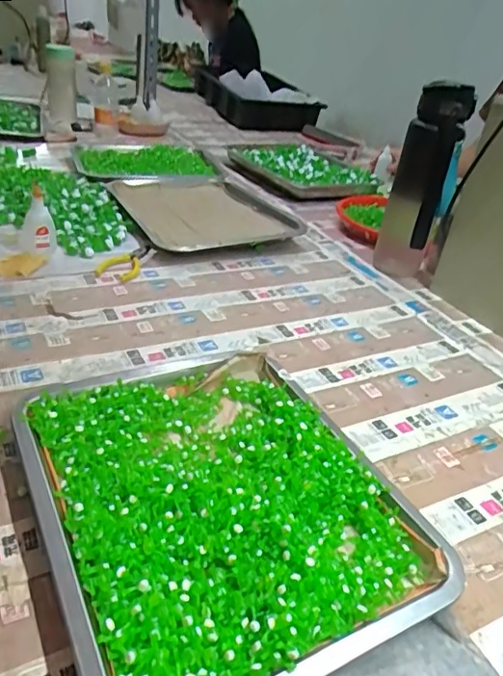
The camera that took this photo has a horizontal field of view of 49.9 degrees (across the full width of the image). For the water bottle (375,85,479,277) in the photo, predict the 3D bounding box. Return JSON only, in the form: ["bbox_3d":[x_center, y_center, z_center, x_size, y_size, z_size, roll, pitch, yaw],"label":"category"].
[{"bbox_3d":[0.253,-0.223,0.816,0.076,0.288,0.061,12,31,7],"label":"water bottle"}]

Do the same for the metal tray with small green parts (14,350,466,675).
[{"bbox_3d":[-0.029,0.120,0.432,0.258,0.031,0.315,-11,36,-28],"label":"metal tray with small green parts"}]

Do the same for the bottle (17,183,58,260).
[{"bbox_3d":[-0.332,-0.185,0.831,0.055,0.098,0.046,-4,33,-19],"label":"bottle"}]

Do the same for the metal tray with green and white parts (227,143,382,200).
[{"bbox_3d":[0.124,-0.442,1.398,0.265,0.045,0.386,-10,37,-27],"label":"metal tray with green and white parts"}]

